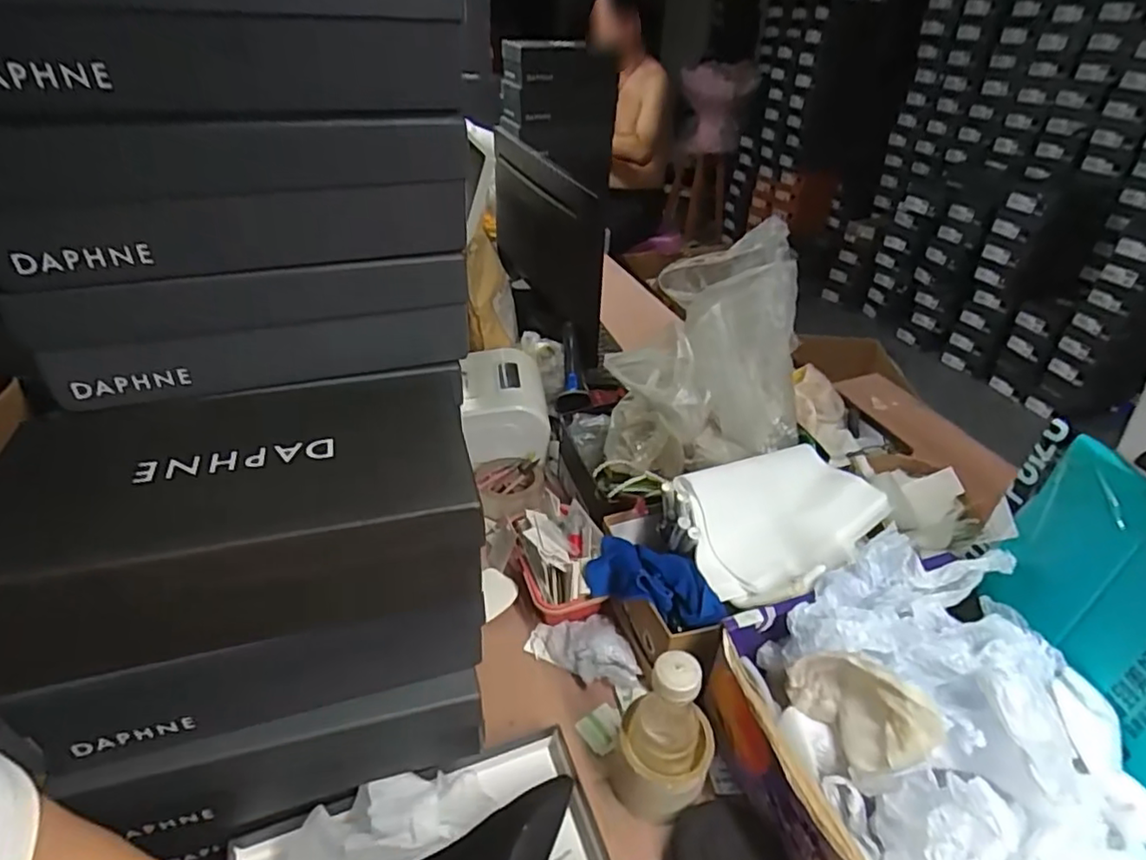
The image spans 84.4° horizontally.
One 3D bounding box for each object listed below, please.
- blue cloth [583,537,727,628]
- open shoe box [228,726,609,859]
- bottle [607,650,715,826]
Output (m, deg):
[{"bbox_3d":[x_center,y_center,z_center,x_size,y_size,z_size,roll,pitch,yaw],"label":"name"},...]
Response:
[{"bbox_3d":[0.094,0.171,0.704,0.158,0.046,0.079,22,40,24],"label":"blue cloth"},{"bbox_3d":[-0.122,0.366,0.532,0.296,0.080,0.158,-11,39,-18],"label":"open shoe box"},{"bbox_3d":[0.081,0.274,0.570,0.089,0.177,0.075,13,38,13],"label":"bottle"}]

